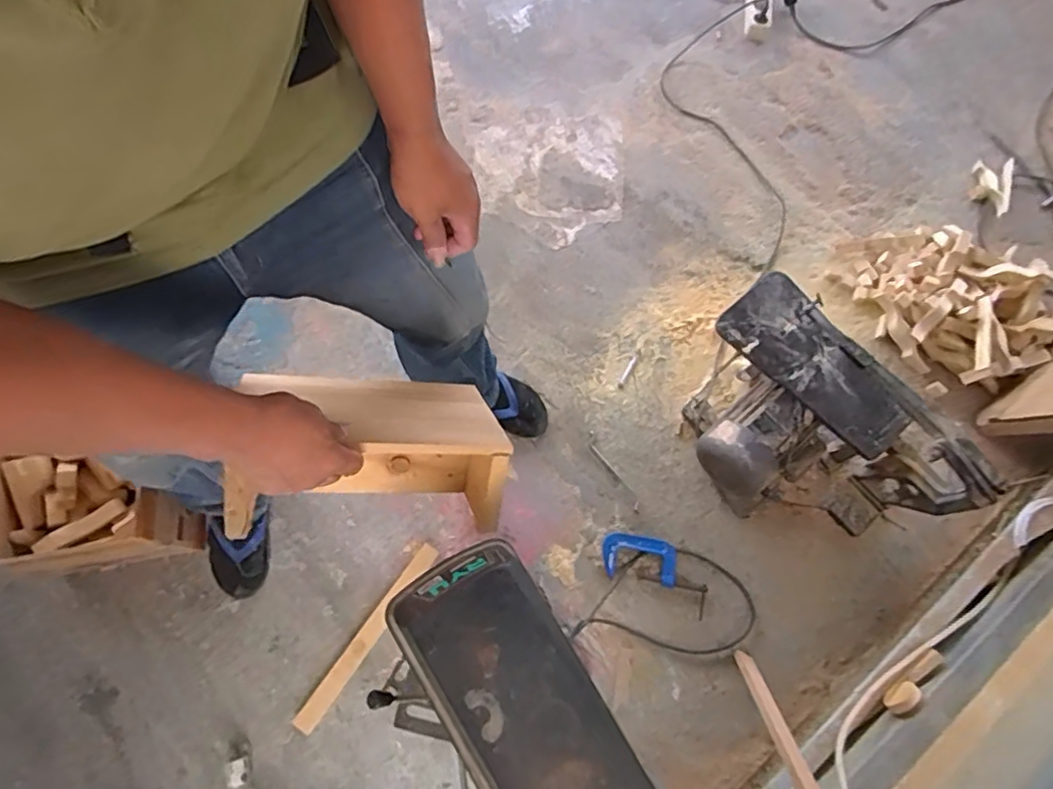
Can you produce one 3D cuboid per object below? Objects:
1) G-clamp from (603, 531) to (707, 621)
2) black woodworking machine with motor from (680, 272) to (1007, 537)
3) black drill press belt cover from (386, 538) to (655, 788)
[{"bbox_3d":[0.240,0.326,1.147,0.204,0.021,0.101,19,72,5],"label":"G-clamp"},{"bbox_3d":[0.514,0.063,1.133,0.329,0.273,0.503,-39,77,-13],"label":"black woodworking machine with motor"},{"bbox_3d":[0.014,0.321,0.554,0.139,0.067,0.374,-29,76,-13],"label":"black drill press belt cover"}]

